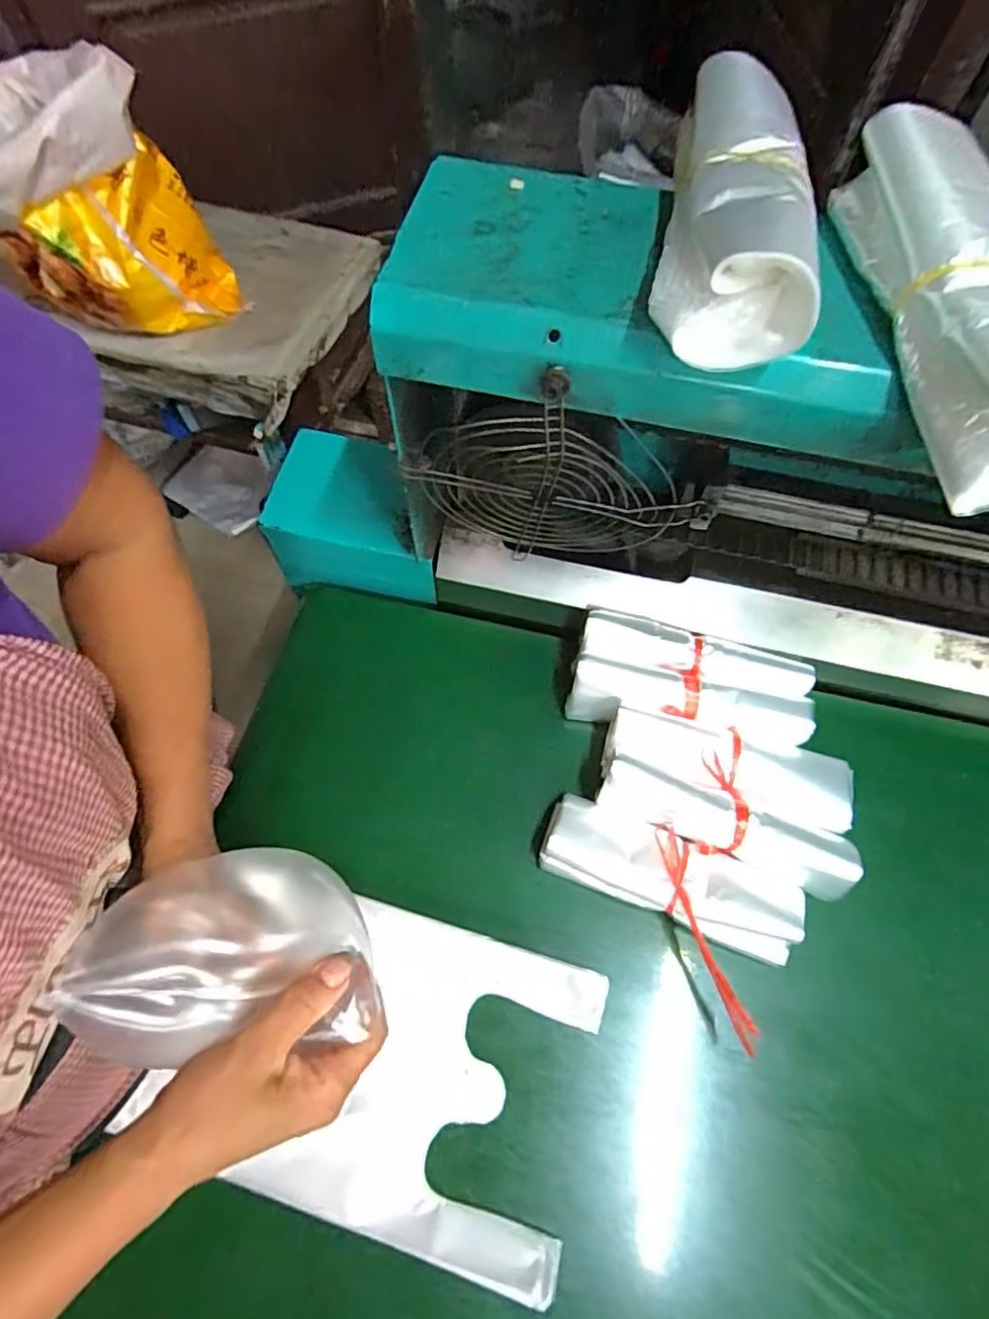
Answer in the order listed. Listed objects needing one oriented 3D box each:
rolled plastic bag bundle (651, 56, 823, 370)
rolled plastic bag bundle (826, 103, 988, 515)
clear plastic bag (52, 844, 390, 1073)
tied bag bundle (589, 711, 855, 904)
[{"bbox_3d":[0.128,-0.246,0.323,0.071,0.053,0.203,10,67,4],"label":"rolled plastic bag bundle"},{"bbox_3d":[0.222,-0.174,0.294,0.054,0.068,0.203,-9,67,-4],"label":"rolled plastic bag bundle"},{"bbox_3d":[-0.130,0.144,0.303,0.120,0.064,0.090,-7,63,-4],"label":"clear plastic bag"},{"bbox_3d":[0.198,0.119,0.521,0.214,0.059,0.114,13,66,6],"label":"tied bag bundle"}]

